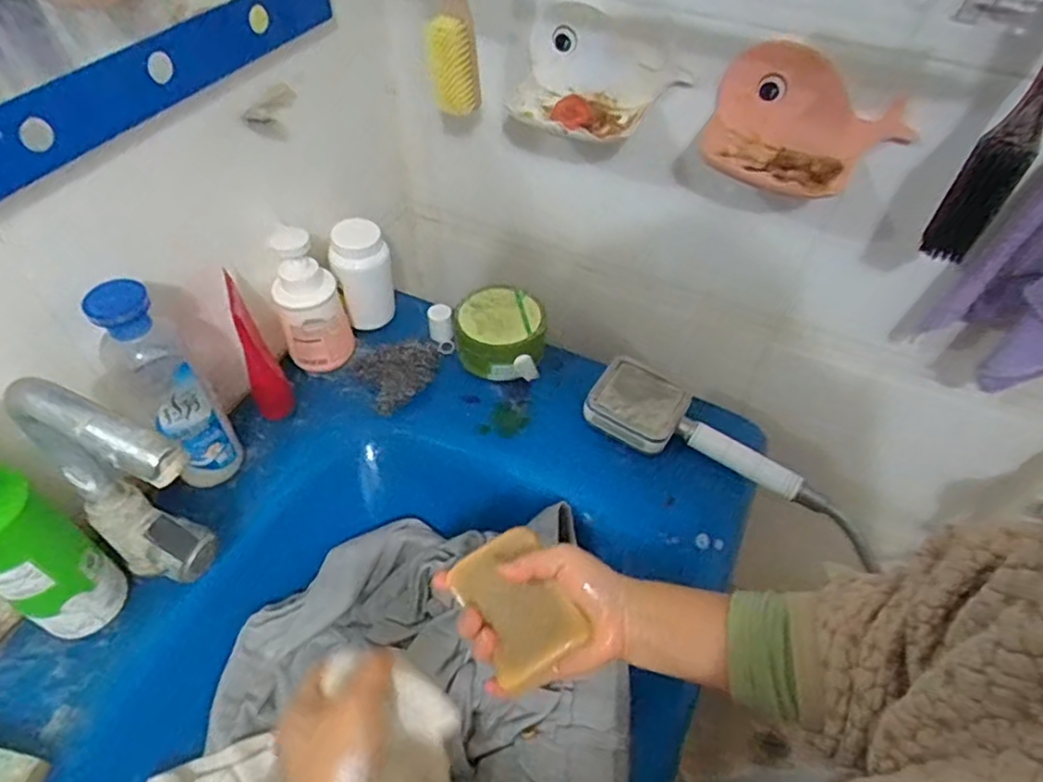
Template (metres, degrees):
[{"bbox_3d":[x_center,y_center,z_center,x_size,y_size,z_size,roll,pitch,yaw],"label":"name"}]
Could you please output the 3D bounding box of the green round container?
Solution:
[{"bbox_3d":[-0.026,-0.071,0.733,0.097,0.058,0.103,1,49,-1],"label":"green round container"}]

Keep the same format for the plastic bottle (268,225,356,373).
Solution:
[{"bbox_3d":[-0.226,-0.092,0.686,0.072,0.161,0.061,-14,51,-14],"label":"plastic bottle"}]

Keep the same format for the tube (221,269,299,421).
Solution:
[{"bbox_3d":[-0.261,-0.037,0.639,0.035,0.163,0.051,-18,52,-17],"label":"tube"}]

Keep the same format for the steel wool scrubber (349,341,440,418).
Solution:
[{"bbox_3d":[-0.136,-0.018,0.714,0.098,0.029,0.088,-10,50,-11],"label":"steel wool scrubber"}]

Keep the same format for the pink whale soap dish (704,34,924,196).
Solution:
[{"bbox_3d":[0.241,-0.223,0.545,0.166,0.091,0.070,18,51,13],"label":"pink whale soap dish"}]

